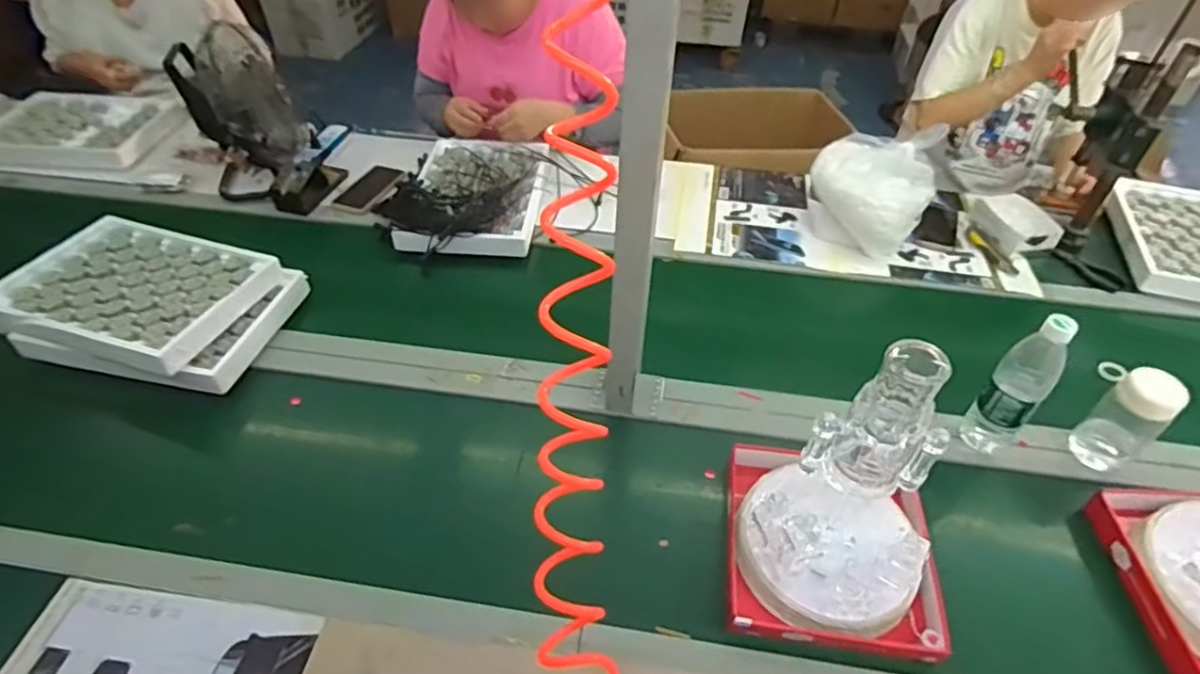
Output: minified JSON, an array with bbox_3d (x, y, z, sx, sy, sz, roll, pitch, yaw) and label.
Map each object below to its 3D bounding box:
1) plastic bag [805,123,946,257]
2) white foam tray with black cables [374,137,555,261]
[{"bbox_3d":[0.494,-0.263,1.206,0.212,0.188,0.162,19,47,16],"label":"plastic bag"},{"bbox_3d":[-0.255,-0.279,1.270,0.312,0.065,0.345,6,45,4],"label":"white foam tray with black cables"}]

